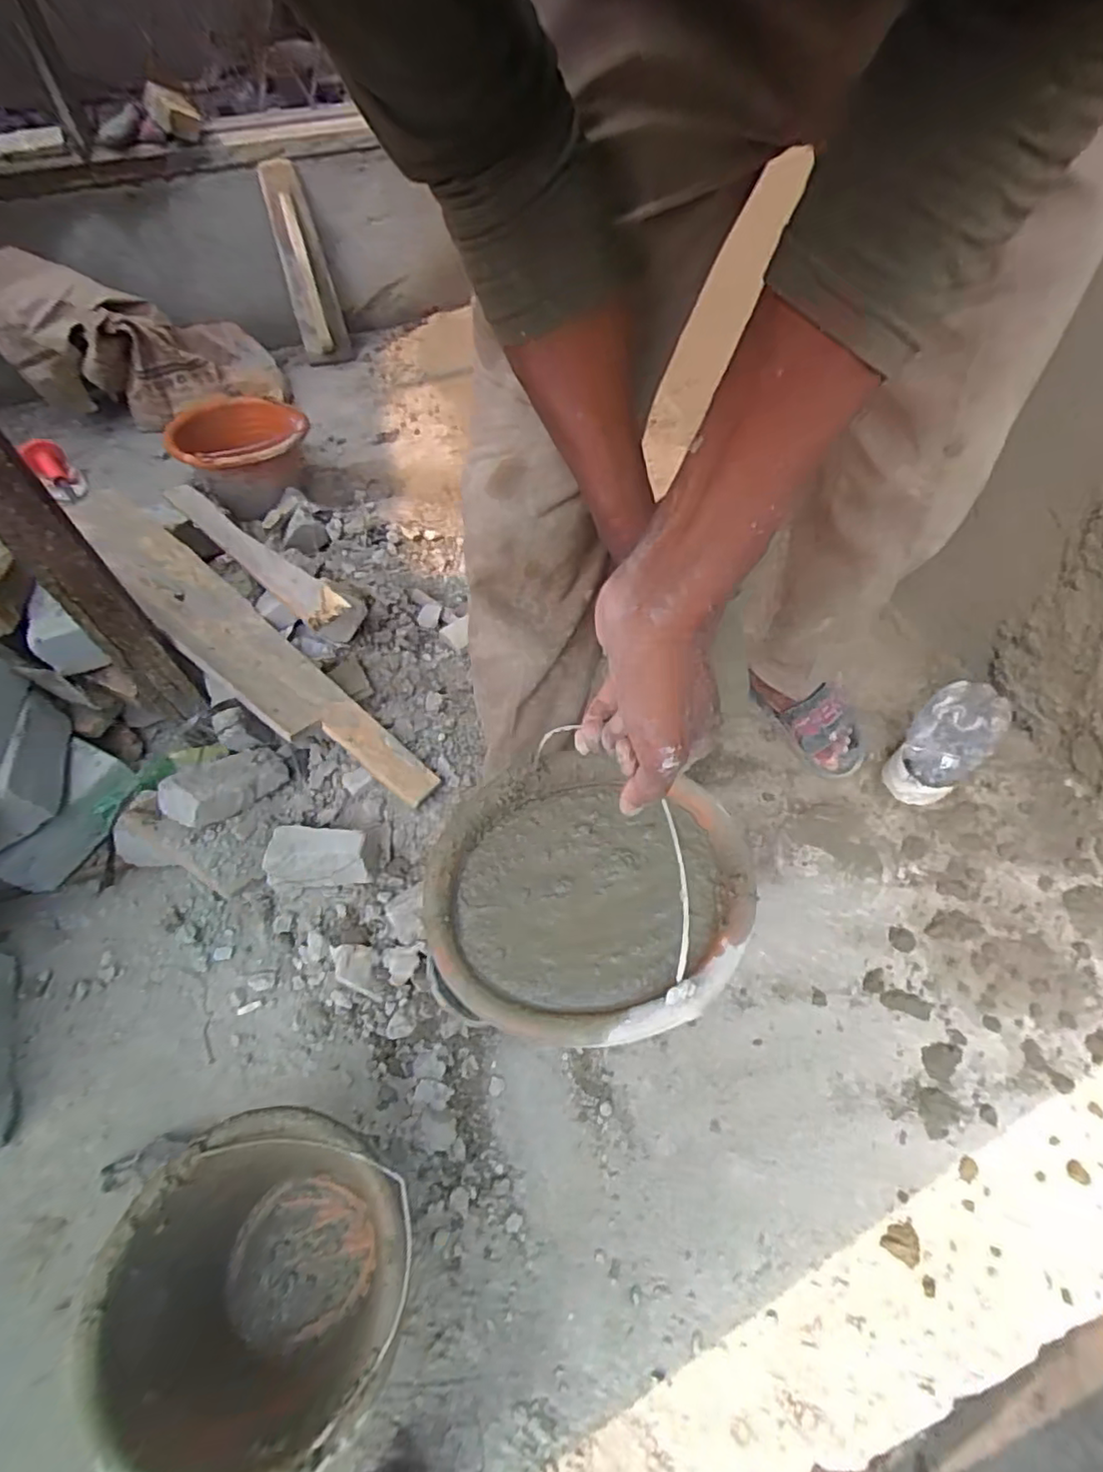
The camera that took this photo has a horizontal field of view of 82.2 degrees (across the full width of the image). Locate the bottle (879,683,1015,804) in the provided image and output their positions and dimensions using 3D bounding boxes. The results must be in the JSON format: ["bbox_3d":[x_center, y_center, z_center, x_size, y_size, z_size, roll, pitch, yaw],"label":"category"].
[{"bbox_3d":[0.547,0.017,0.891,0.075,0.202,0.099,-30,61,-18],"label":"bottle"}]

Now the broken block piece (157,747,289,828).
[{"bbox_3d":[-0.439,0.060,0.851,0.089,0.045,0.153,37,39,22],"label":"broken block piece"}]

